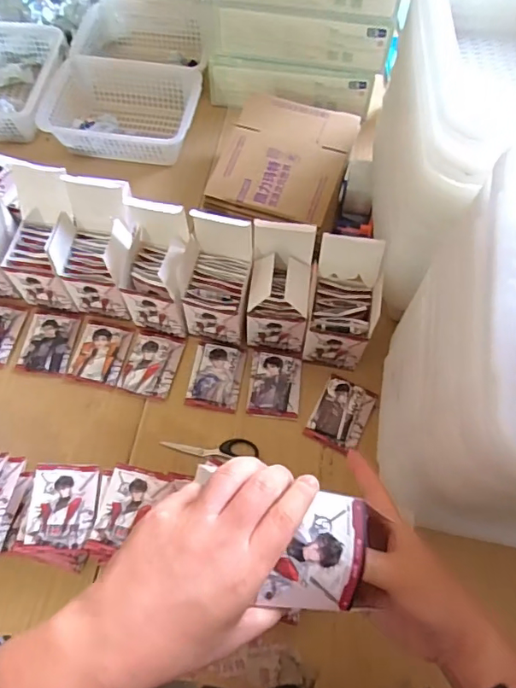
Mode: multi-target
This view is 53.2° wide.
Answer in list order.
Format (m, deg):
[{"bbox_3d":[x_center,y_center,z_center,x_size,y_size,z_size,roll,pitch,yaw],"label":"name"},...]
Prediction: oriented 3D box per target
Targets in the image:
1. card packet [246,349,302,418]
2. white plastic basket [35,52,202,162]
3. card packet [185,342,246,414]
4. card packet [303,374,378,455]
[{"bbox_3d":[0.025,0.055,0.741,0.075,0.014,0.098,6,64,2],"label":"card packet"},{"bbox_3d":[-0.242,-0.435,0.954,0.272,0.088,0.200,9,64,3],"label":"white plastic basket"},{"bbox_3d":[-0.059,0.045,0.744,0.071,0.016,0.097,10,65,4],"label":"card packet"},{"bbox_3d":[0.119,0.098,0.724,0.074,0.010,0.098,25,71,10],"label":"card packet"}]

